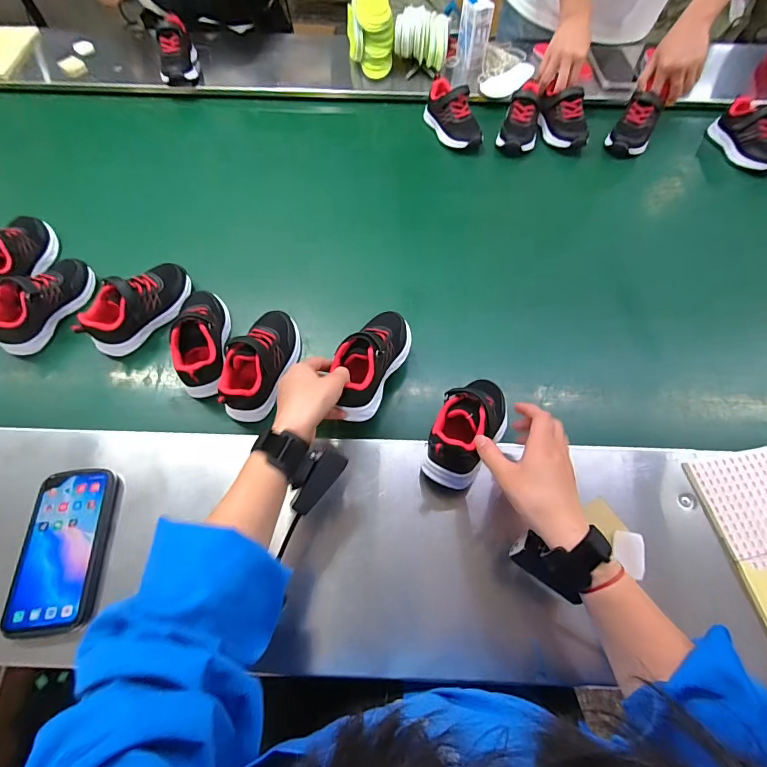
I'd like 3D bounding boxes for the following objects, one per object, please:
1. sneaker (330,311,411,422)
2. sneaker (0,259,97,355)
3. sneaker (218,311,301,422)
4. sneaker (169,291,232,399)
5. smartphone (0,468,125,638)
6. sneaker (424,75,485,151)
[{"bbox_3d":[-0.017,-0.035,0.486,0.068,0.061,0.157,24,66,11],"label":"sneaker"},{"bbox_3d":[-0.495,-0.123,0.569,0.066,0.072,0.169,28,67,12],"label":"sneaker"},{"bbox_3d":[-0.166,-0.029,0.529,0.072,0.078,0.169,13,65,6],"label":"sneaker"},{"bbox_3d":[-0.254,-0.067,0.546,0.060,0.064,0.153,-9,64,-5],"label":"sneaker"},{"bbox_3d":[-0.346,0.177,0.429,0.088,0.018,0.163,-5,64,-3],"label":"smartphone"},{"bbox_3d":[0.135,-0.546,0.793,0.074,0.066,0.163,-19,66,-9],"label":"sneaker"}]

